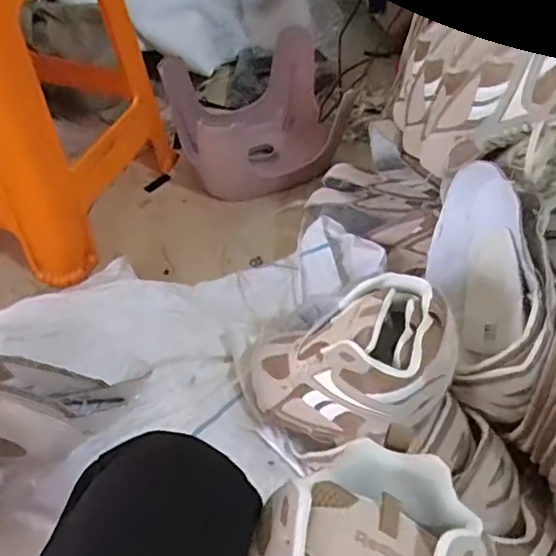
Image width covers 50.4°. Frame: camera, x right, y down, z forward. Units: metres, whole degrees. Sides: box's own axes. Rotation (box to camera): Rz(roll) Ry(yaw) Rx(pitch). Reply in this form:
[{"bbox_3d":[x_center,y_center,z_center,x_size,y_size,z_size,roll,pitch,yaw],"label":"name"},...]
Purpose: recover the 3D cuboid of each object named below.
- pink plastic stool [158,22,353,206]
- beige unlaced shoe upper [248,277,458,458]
[{"bbox_3d":[-0.029,-0.292,1.108,0.320,0.194,0.250,-22,53,-18],"label":"pink plastic stool"},{"bbox_3d":[0.066,0.109,0.648,0.114,0.283,0.157,10,53,-45],"label":"beige unlaced shoe upper"}]

